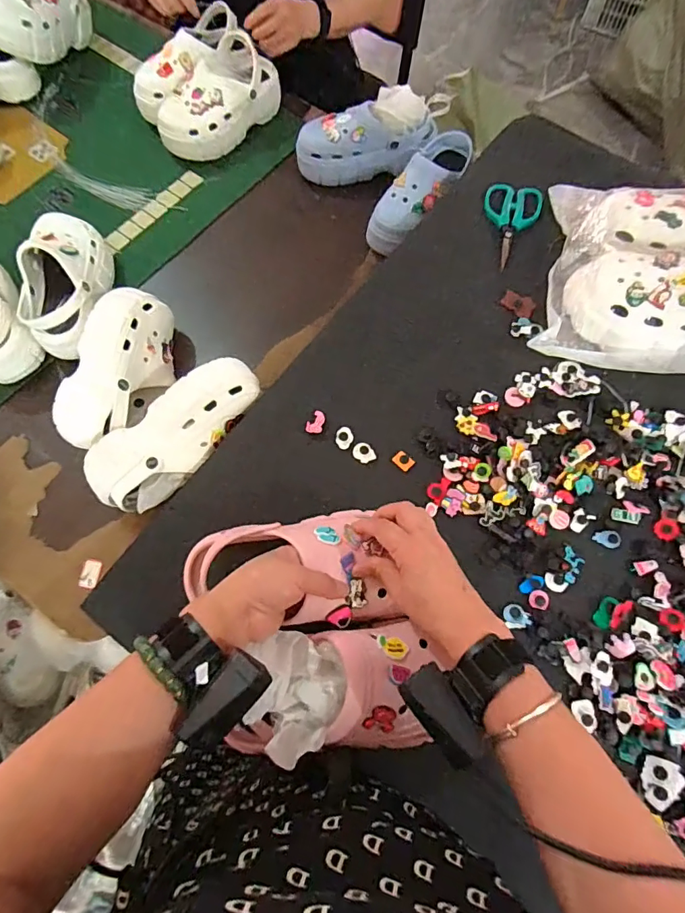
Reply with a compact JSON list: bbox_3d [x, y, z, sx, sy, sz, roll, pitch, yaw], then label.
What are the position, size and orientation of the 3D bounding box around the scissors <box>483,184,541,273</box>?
[{"bbox_3d":[0.248,-0.346,0.722,0.080,0.013,0.156,13,71,6],"label":"scissors"}]

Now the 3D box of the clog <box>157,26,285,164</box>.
[{"bbox_3d":[-0.230,-0.660,0.915,0.113,0.102,0.244,33,74,13],"label":"clog"}]

